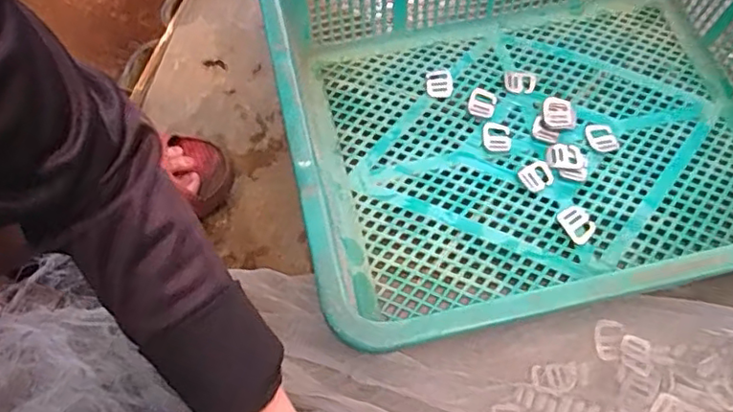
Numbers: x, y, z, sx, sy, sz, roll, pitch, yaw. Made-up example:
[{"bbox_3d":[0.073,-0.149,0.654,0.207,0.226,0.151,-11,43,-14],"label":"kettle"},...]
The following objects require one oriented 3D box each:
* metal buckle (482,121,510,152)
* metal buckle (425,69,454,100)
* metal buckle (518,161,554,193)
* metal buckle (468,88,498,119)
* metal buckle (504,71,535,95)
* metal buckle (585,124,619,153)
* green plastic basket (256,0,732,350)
[{"bbox_3d":[0.126,-0.067,0.571,0.025,0.004,0.031,3,63,3],"label":"metal buckle"},{"bbox_3d":[0.073,-0.124,0.596,0.026,0.005,0.036,-2,63,0],"label":"metal buckle"},{"bbox_3d":[0.159,-0.028,0.553,0.028,0.005,0.026,-27,65,-12],"label":"metal buckle"},{"bbox_3d":[0.114,-0.101,0.585,0.026,0.004,0.032,14,64,9],"label":"metal buckle"},{"bbox_3d":[0.155,-0.125,0.601,0.031,0.005,0.027,6,63,4],"label":"metal buckle"},{"bbox_3d":[0.227,-0.066,0.573,0.027,0.005,0.033,-13,63,-5],"label":"metal buckle"},{"bbox_3d":[0.169,-0.086,0.521,0.474,0.134,0.363,-12,63,-5],"label":"green plastic basket"}]

